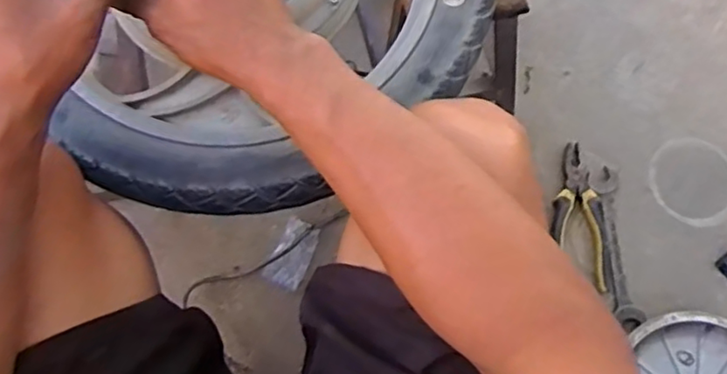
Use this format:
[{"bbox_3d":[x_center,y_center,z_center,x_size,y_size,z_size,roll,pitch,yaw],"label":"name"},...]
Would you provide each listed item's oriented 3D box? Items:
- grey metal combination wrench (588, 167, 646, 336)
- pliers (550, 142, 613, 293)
[{"bbox_3d":[0.325,0.078,0.797,0.039,0.014,0.206,-5,76,-1],"label":"grey metal combination wrench"},{"bbox_3d":[0.276,0.037,0.804,0.071,0.012,0.191,-8,76,-2],"label":"pliers"}]

